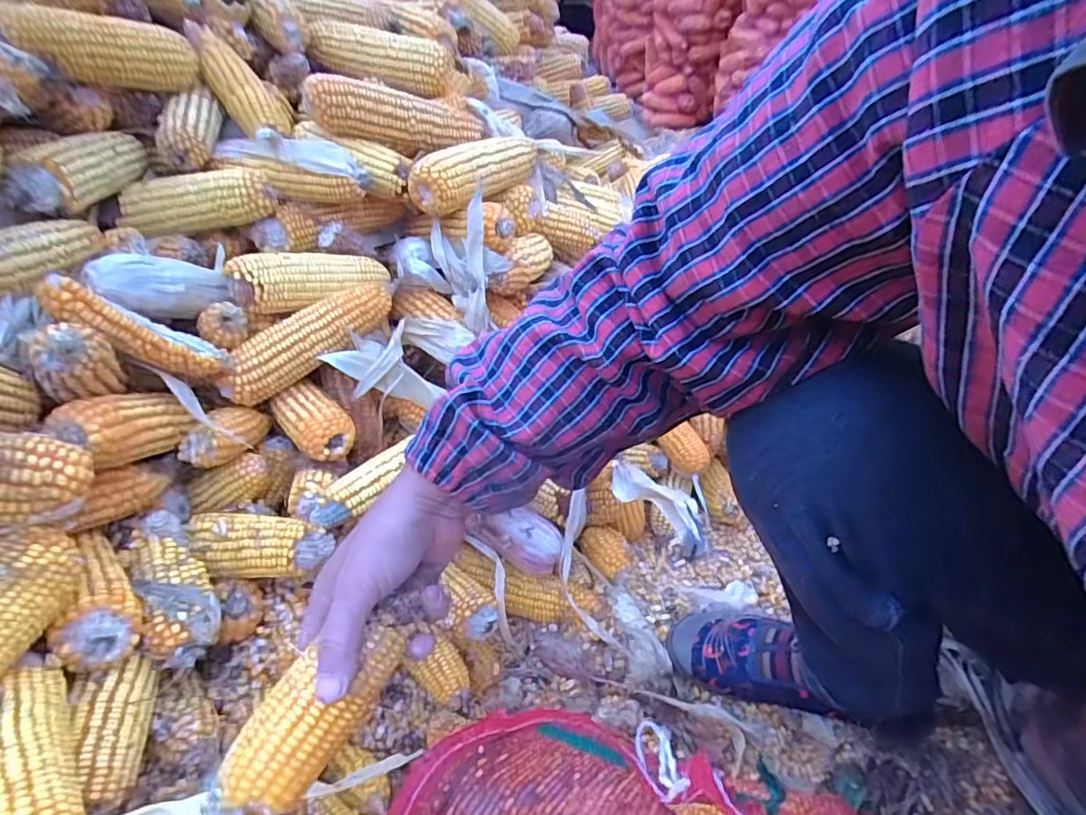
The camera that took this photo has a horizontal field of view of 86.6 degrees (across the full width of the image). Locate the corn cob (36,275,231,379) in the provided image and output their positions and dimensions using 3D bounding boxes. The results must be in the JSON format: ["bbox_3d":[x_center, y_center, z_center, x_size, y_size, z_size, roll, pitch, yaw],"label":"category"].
[{"bbox_3d":[-0.315,-0.058,0.452,0.030,0.134,0.027,-52,51,1],"label":"corn cob"}]

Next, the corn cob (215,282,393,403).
[{"bbox_3d":[-0.221,-0.065,0.533,0.167,0.044,0.038,-36,48,-12],"label":"corn cob"}]

